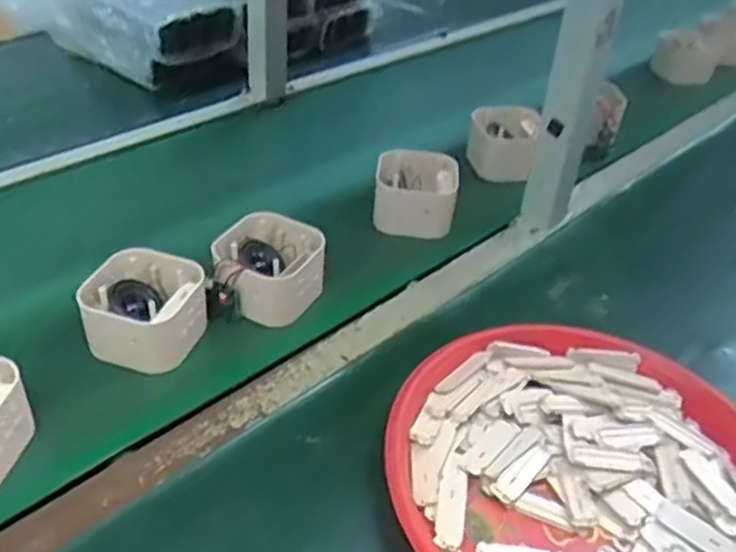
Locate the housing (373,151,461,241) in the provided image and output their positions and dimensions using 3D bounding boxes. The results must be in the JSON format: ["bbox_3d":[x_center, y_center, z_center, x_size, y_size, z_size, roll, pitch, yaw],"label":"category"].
[{"bbox_3d":[0.052,-0.091,0.787,0.091,0.066,0.109,9,37,4],"label":"housing"}]

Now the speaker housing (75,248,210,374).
[{"bbox_3d":[-0.191,0.031,0.615,0.096,0.061,0.100,13,38,9],"label":"speaker housing"}]

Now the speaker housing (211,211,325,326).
[{"bbox_3d":[-0.094,-0.009,0.671,0.097,0.069,0.097,4,37,-3],"label":"speaker housing"}]

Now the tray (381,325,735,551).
[{"bbox_3d":[0.159,0.147,0.516,0.286,0.044,0.272,4,37,-3],"label":"tray"}]

